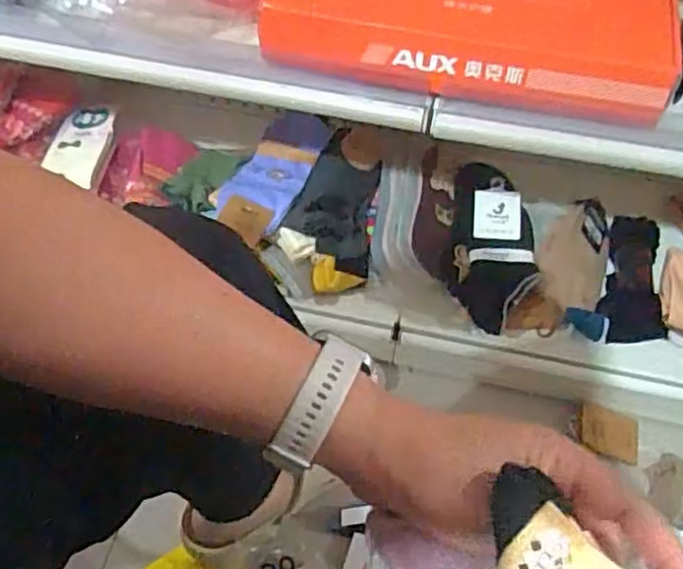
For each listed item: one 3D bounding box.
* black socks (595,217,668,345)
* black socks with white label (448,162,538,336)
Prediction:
[{"bbox_3d":[0.345,-0.008,0.836,0.074,0.038,0.164,6,55,5],"label":"black socks"},{"bbox_3d":[0.183,-0.047,0.855,0.101,0.044,0.221,6,55,5],"label":"black socks with white label"}]

